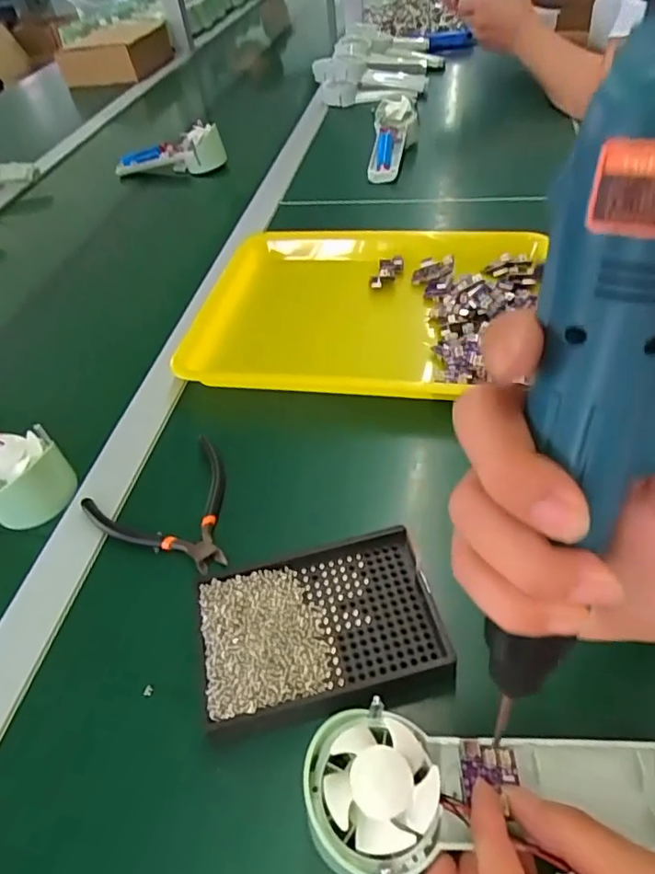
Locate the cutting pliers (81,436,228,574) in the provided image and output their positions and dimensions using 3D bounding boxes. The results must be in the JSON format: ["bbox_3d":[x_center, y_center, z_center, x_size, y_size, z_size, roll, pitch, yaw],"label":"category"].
[{"bbox_3d":[-0.111,0.057,0.386,0.101,0.010,0.104,-27,50,-17],"label":"cutting pliers"}]

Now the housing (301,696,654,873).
[{"bbox_3d":[0.077,0.158,0.245,0.171,0.025,0.061,7,46,-7],"label":"housing"}]

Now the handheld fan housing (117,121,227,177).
[{"bbox_3d":[-0.239,-0.434,0.824,0.169,0.060,0.038,3,48,10],"label":"handheld fan housing"}]

